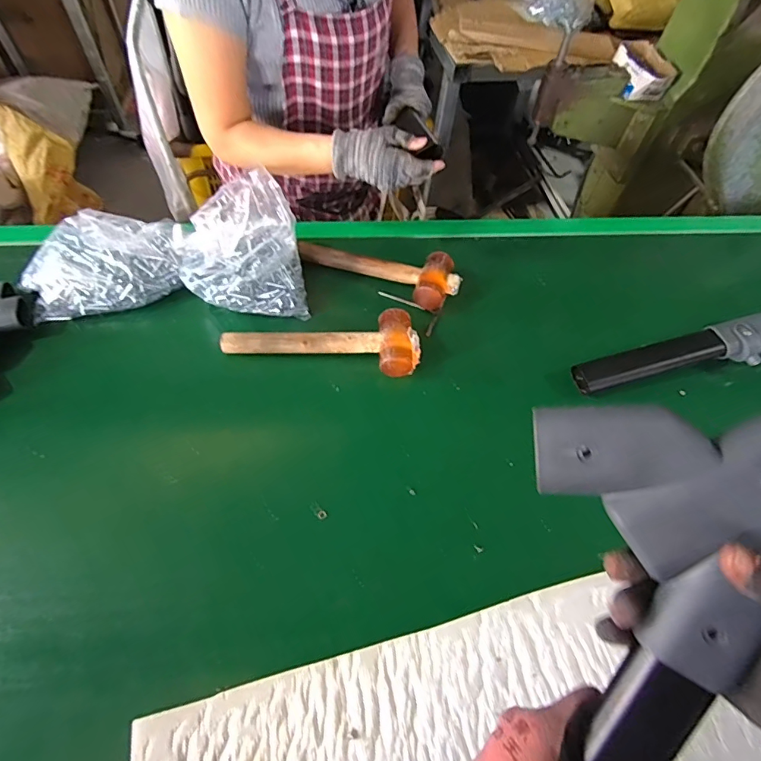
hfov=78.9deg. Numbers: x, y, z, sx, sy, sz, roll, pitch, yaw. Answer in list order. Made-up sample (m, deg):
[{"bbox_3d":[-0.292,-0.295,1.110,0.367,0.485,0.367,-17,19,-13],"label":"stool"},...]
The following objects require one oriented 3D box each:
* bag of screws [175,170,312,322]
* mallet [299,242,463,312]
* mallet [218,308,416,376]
[{"bbox_3d":[-0.206,-0.176,0.673,0.176,0.179,0.101,-9,59,-9],"label":"bag of screws"},{"bbox_3d":[0.002,-0.191,0.768,0.262,0.052,0.091,22,59,10],"label":"mallet"},{"bbox_3d":[-0.085,-0.064,0.681,0.280,0.053,0.096,6,58,0],"label":"mallet"}]

